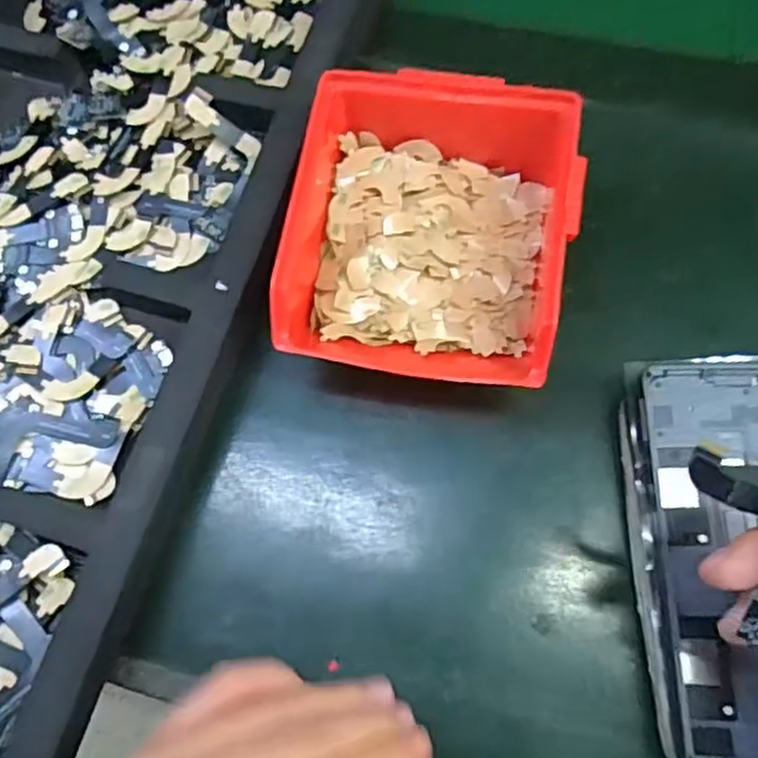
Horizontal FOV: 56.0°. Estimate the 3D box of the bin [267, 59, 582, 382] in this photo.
[{"bbox_3d":[0.025,-0.071,0.340,0.124,0.071,0.147,6,69,5],"label":"bin"}]

